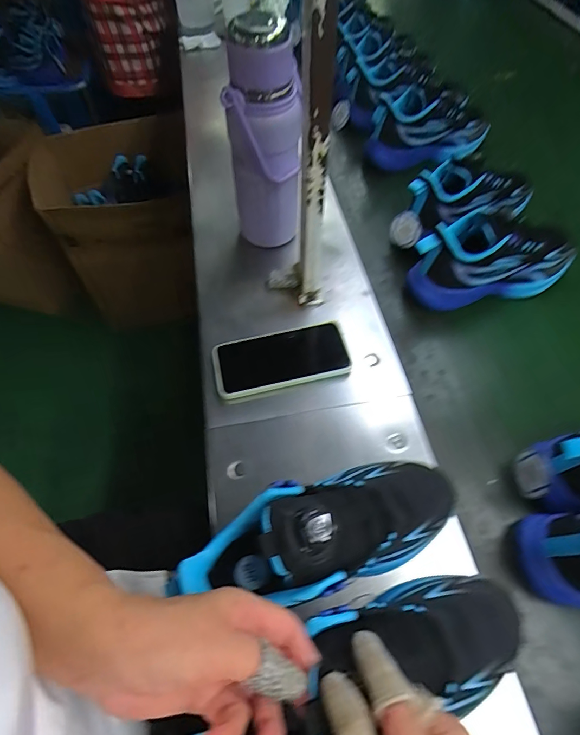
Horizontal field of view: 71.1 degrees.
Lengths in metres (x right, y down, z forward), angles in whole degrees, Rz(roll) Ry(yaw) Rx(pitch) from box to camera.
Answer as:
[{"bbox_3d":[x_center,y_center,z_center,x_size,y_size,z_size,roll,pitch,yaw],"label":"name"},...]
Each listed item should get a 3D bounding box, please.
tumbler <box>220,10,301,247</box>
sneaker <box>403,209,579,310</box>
[{"bbox_3d":[-0.030,-0.281,0.528,0.094,0.272,0.108,-2,55,-5],"label":"tumbler"},{"bbox_3d":[0.278,-0.152,0.547,0.225,0.108,0.078,-14,57,-13],"label":"sneaker"}]

